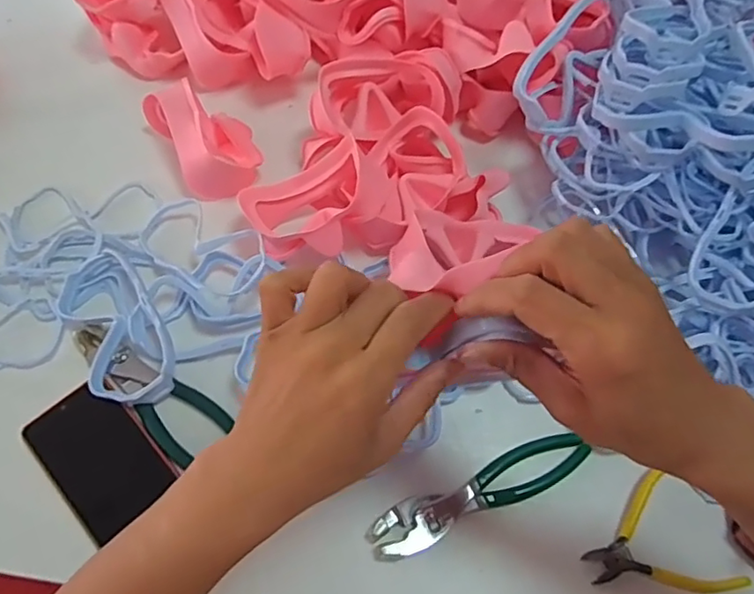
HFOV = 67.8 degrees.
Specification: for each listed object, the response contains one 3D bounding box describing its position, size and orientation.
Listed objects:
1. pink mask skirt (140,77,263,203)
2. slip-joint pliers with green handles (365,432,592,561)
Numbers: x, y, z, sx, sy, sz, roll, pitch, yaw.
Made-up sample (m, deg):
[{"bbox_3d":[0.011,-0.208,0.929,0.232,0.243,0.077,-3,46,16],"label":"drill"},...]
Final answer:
[{"bbox_3d":[-0.176,-0.166,0.587,0.086,0.060,0.137,-29,68,-16],"label":"pink mask skirt"},{"bbox_3d":[0.084,0.163,0.466,0.189,0.022,0.039,-21,66,-13],"label":"slip-joint pliers with green handles"}]

